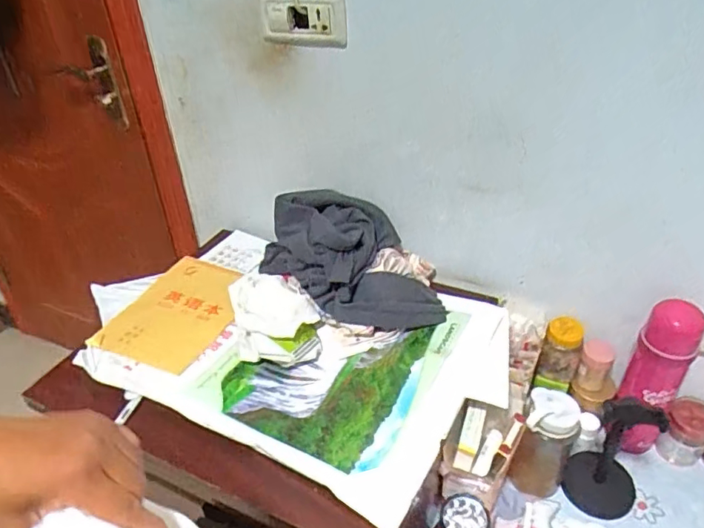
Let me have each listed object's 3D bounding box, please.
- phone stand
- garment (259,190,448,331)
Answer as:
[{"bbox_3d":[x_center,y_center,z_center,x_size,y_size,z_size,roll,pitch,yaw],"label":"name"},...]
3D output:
[{"bbox_3d":[0.397,0.272,0.814,0.102,0.255,0.107,19,40,28],"label":"phone stand"},{"bbox_3d":[-0.013,-0.011,0.940,0.228,0.161,0.308,-16,37,-19],"label":"garment"}]

